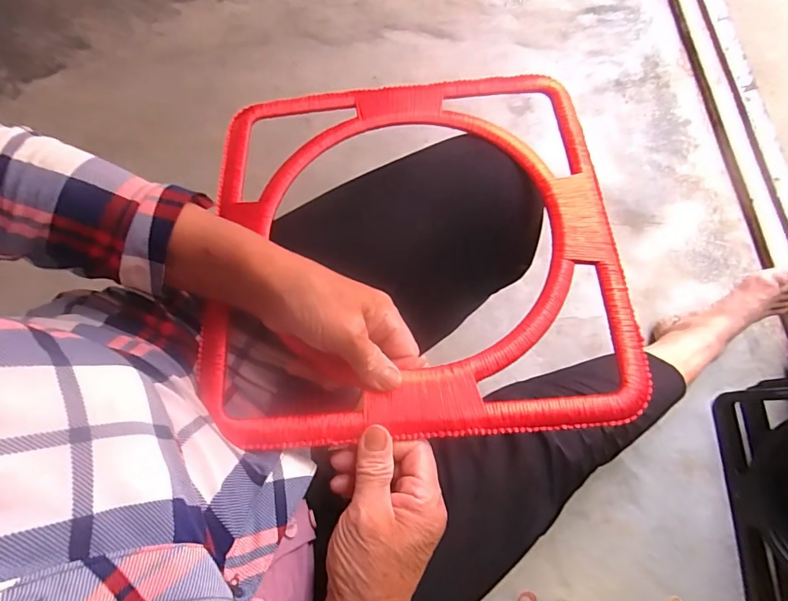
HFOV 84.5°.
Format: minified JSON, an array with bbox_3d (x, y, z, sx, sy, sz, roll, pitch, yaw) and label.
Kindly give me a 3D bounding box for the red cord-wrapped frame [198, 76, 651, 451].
[{"bbox_3d":[0.012,-0.053,0.365,0.325,0.012,0.326,-4,68,1],"label":"red cord-wrapped frame"}]

